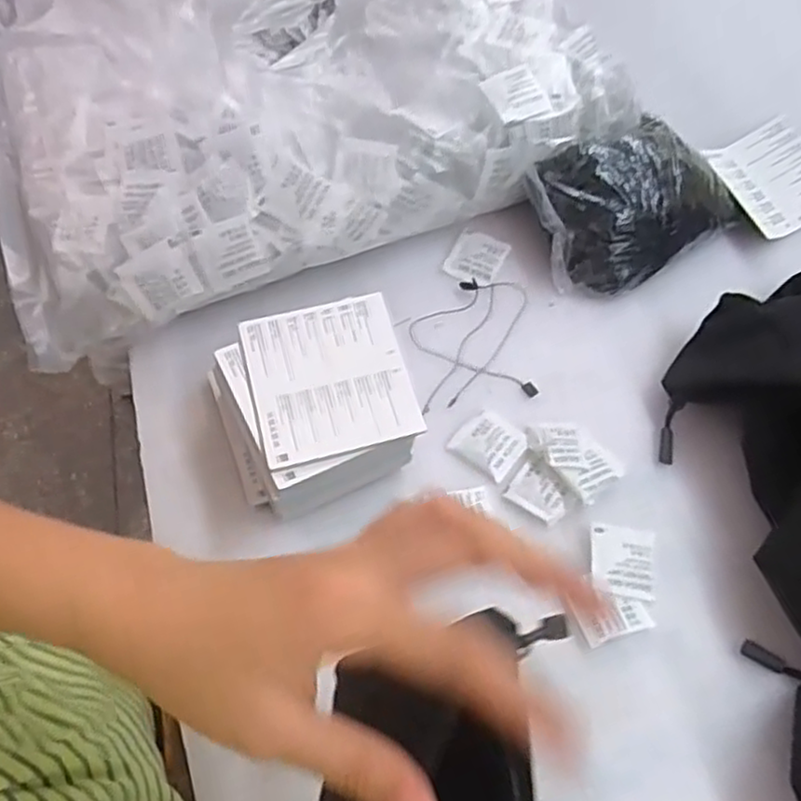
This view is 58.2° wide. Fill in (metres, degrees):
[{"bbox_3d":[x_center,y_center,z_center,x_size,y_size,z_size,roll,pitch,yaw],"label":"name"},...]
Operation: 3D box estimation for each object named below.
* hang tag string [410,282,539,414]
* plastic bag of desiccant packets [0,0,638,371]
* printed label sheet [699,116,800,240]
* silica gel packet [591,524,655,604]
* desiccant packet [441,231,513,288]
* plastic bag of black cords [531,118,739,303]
[{"bbox_3d":[0.053,-0.040,0.505,0.088,0.004,0.098,-6,62,-6],"label":"hang tag string"},{"bbox_3d":[-0.097,-0.247,0.552,0.439,0.094,0.337,-20,65,-13],"label":"plastic bag of desiccant packets"},{"bbox_3d":[0.296,-0.175,0.570,0.094,0.017,0.090,-26,66,-15],"label":"printed label sheet"},{"bbox_3d":[0.133,0.096,0.429,0.038,0.004,0.042,7,62,1],"label":"silica gel packet"},{"bbox_3d":[0.056,-0.106,0.536,0.037,0.004,0.045,26,64,11],"label":"desiccant packet"},{"bbox_3d":[0.173,-0.146,0.526,0.152,0.067,0.096,-24,65,-14],"label":"plastic bag of black cords"}]

